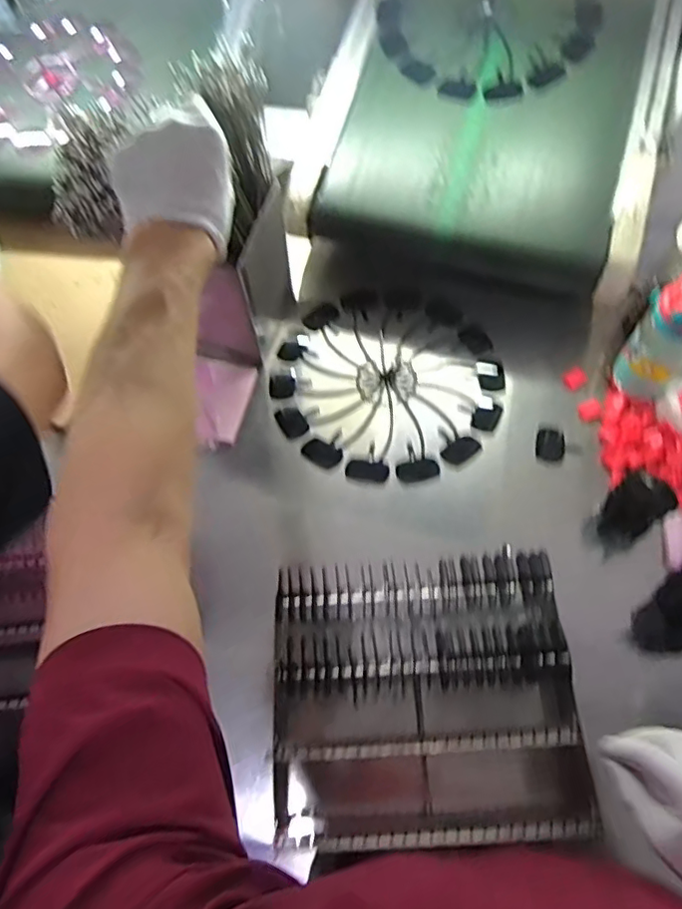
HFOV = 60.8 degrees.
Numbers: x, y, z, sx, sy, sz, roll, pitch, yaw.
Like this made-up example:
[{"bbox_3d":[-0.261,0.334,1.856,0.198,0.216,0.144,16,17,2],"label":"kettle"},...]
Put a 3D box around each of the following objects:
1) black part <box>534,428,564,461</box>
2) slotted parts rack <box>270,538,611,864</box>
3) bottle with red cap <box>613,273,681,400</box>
[{"bbox_3d":[0.285,-0.013,0.793,0.039,0.013,0.045,7,65,6],"label":"black part"},{"bbox_3d":[0.087,0.253,0.615,0.298,0.111,0.260,-7,64,0],"label":"slotted parts rack"},{"bbox_3d":[0.409,-0.148,0.726,0.069,0.191,0.081,-37,68,-14],"label":"bottle with red cap"}]

